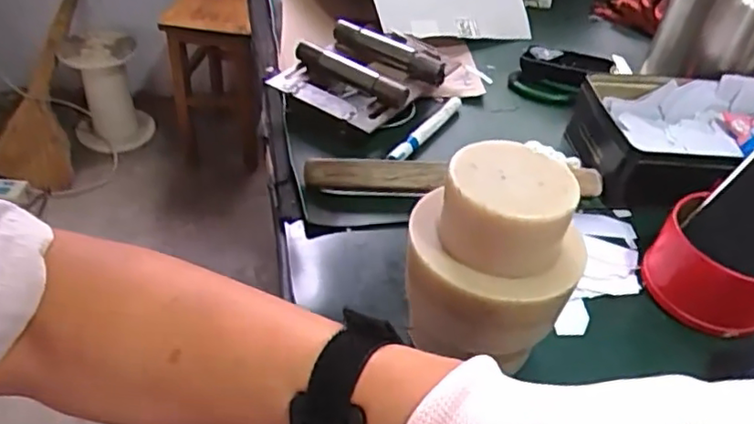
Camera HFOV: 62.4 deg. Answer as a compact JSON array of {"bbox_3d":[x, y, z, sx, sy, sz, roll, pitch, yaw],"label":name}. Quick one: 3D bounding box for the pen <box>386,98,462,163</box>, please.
[{"bbox_3d":[0.053,-0.090,0.660,0.012,0.013,0.150,26,45,22],"label":"pen"}]

